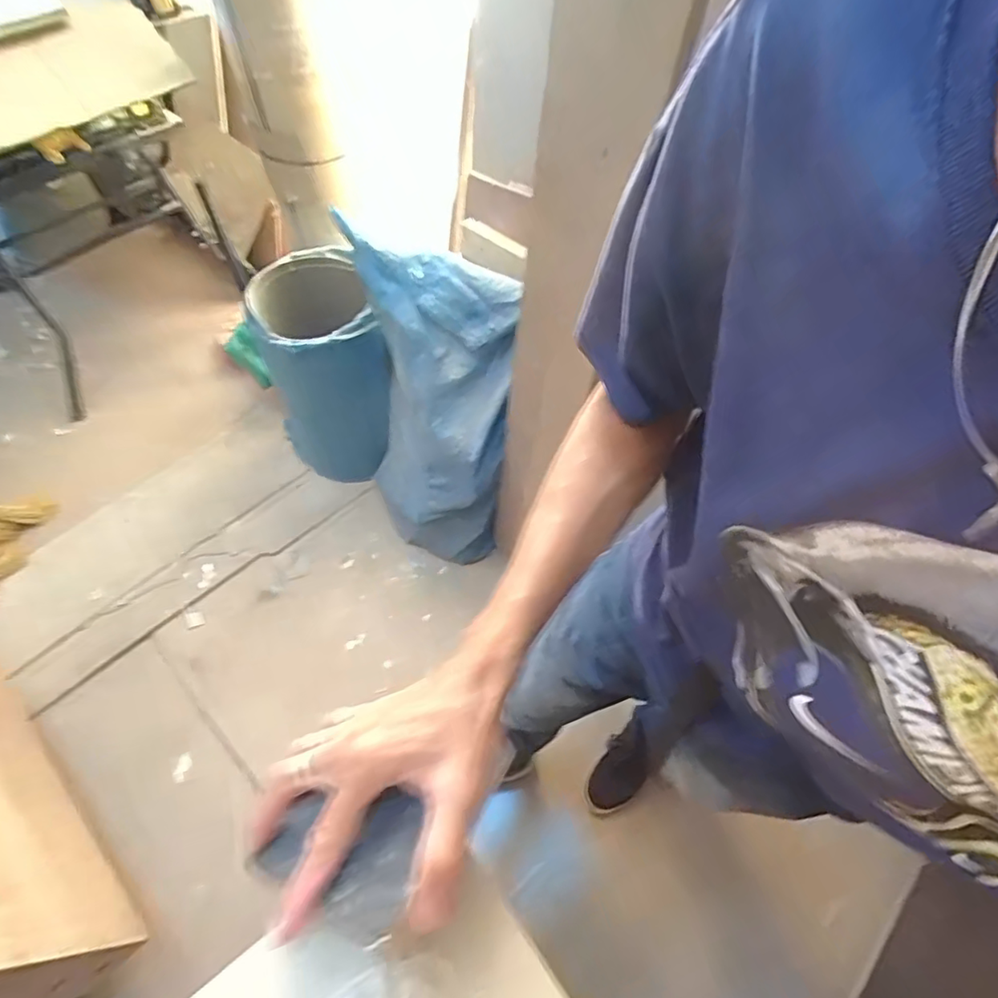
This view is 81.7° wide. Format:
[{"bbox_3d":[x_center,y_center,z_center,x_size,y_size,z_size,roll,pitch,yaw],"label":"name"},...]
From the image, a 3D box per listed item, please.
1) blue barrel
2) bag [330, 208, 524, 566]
[{"bbox_3d":[-0.425,-0.293,1.445,0.282,0.538,0.279,-20,59,-12],"label":"blue barrel"},{"bbox_3d":[-0.132,-0.158,1.271,0.331,0.795,0.180,3,34,3],"label":"bag"}]

